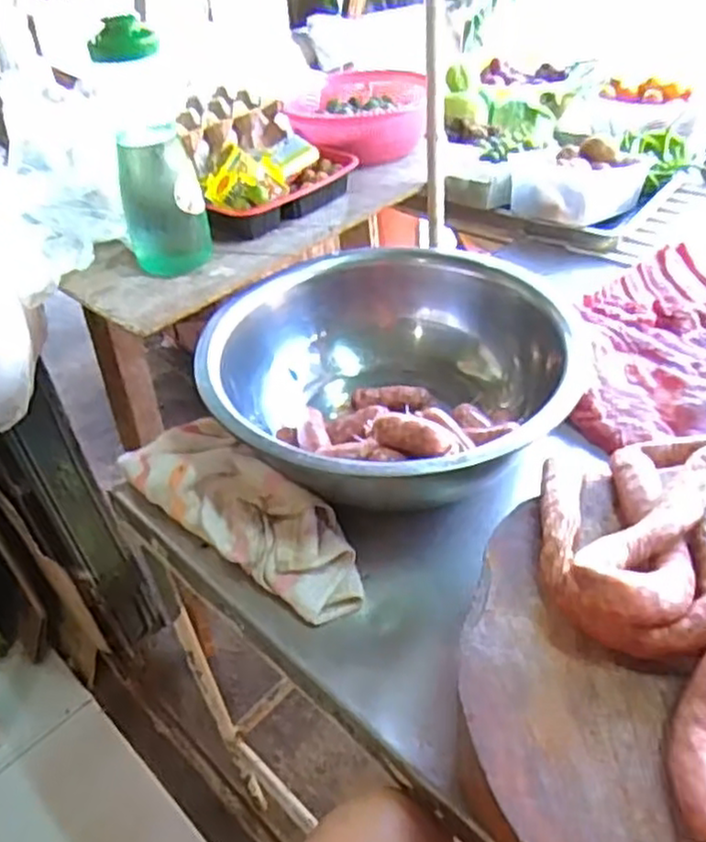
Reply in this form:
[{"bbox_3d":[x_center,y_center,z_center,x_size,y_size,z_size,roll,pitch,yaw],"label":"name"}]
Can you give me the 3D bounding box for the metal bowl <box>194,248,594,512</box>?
[{"bbox_3d":[0.033,-0.039,0.726,0.327,0.140,0.318,-4,41,4],"label":"metal bowl"}]

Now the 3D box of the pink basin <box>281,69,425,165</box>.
[{"bbox_3d":[0.009,-0.451,1.069,0.165,0.069,0.211,7,43,16],"label":"pink basin"}]

